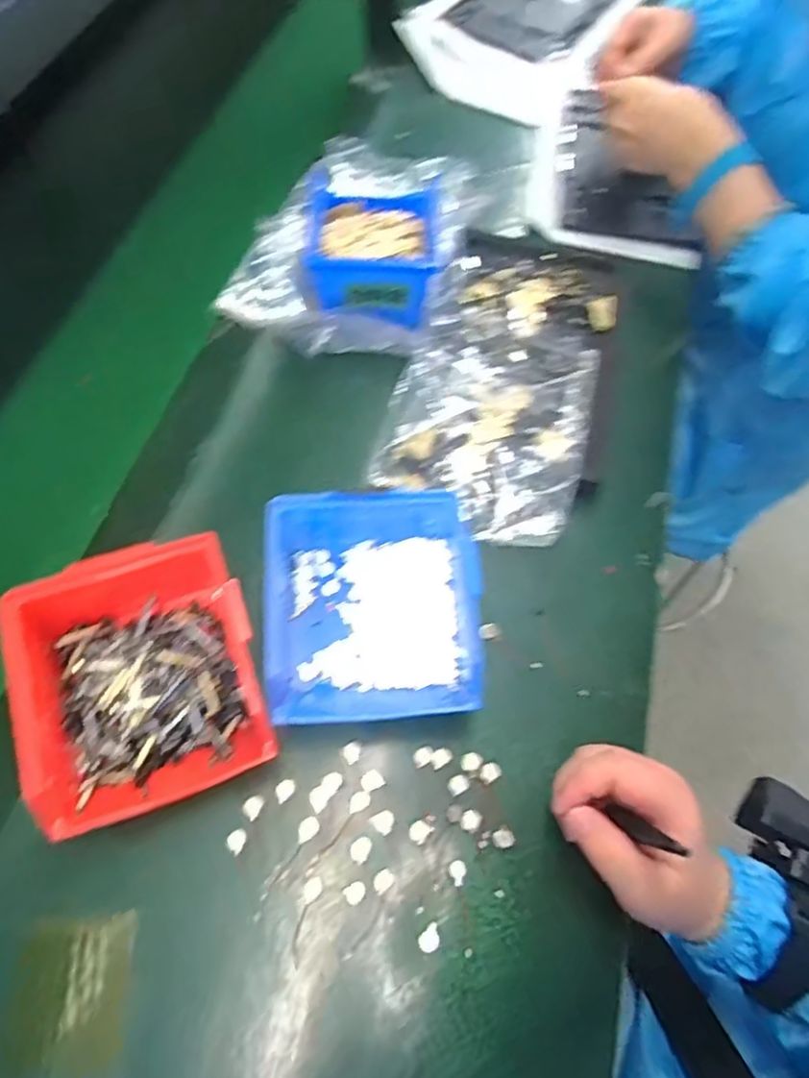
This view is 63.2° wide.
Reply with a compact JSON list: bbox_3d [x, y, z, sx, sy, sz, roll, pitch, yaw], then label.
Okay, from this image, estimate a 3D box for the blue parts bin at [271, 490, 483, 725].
[{"bbox_3d":[-0.021,0.035,0.418,0.136,0.055,0.154,-5,63,-3],"label":"blue parts bin"}]

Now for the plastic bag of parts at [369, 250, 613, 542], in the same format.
[{"bbox_3d":[0.083,-0.133,0.522,0.145,0.028,0.282,16,64,8],"label":"plastic bag of parts"}]

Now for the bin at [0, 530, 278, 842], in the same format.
[{"bbox_3d":[-0.149,0.080,0.387,0.123,0.068,0.143,-18,64,-9],"label":"bin"}]

